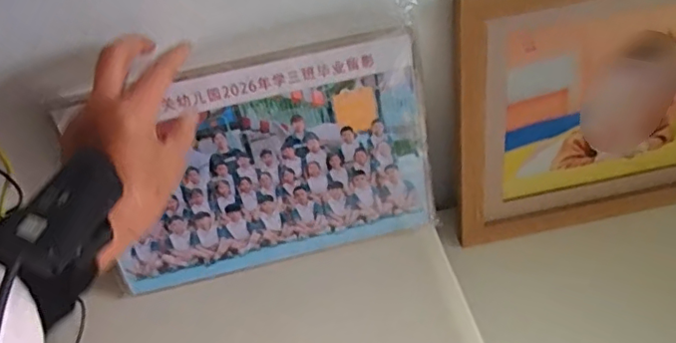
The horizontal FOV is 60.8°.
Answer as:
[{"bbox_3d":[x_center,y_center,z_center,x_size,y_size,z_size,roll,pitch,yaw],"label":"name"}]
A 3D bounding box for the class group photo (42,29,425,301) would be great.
[{"bbox_3d":[-0.064,-0.002,0.512,0.292,0.200,0.008,-13,29,-4],"label":"class group photo"}]

